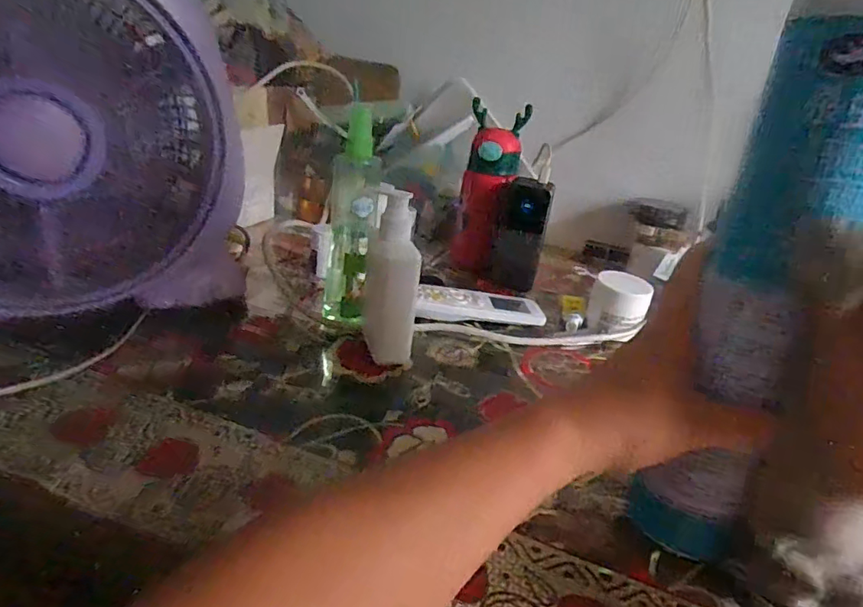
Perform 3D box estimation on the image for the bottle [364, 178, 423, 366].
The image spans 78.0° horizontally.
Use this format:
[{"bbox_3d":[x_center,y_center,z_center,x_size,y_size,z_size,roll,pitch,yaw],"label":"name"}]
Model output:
[{"bbox_3d":[-0.034,-0.022,0.458,0.043,0.136,0.053,4,25,-8],"label":"bottle"}]

